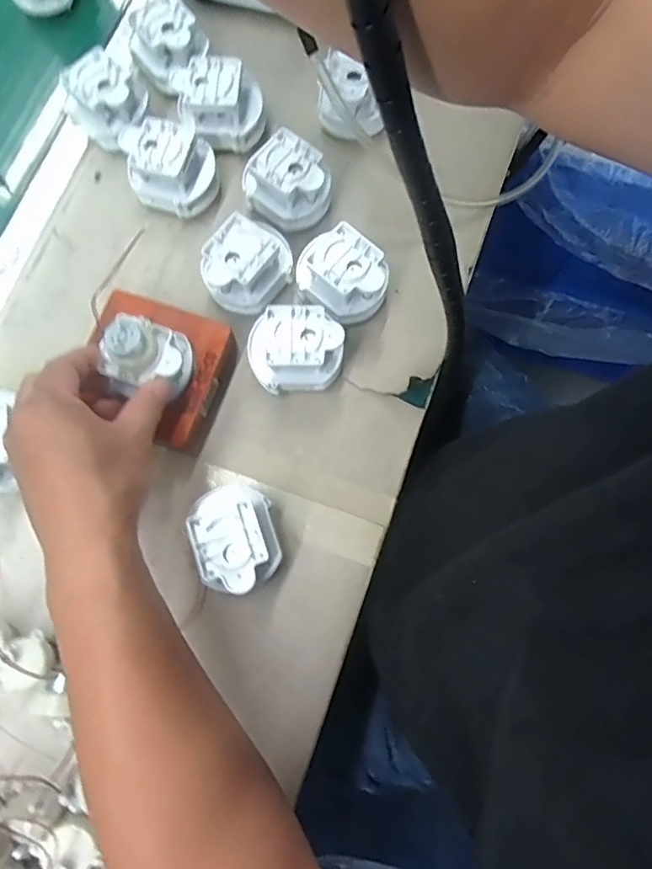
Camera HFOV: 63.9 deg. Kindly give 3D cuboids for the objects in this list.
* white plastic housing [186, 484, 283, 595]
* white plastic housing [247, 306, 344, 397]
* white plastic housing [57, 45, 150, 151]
[{"bbox_3d":[-0.061,0.073,0.365,0.053,0.048,0.069,-14,78,-1],"label":"white plastic housing"},{"bbox_3d":[-0.023,-0.061,0.395,0.070,0.051,0.052,-9,78,0],"label":"white plastic housing"},{"bbox_3d":[-0.178,-0.283,0.439,0.059,0.040,0.067,41,82,9],"label":"white plastic housing"}]

